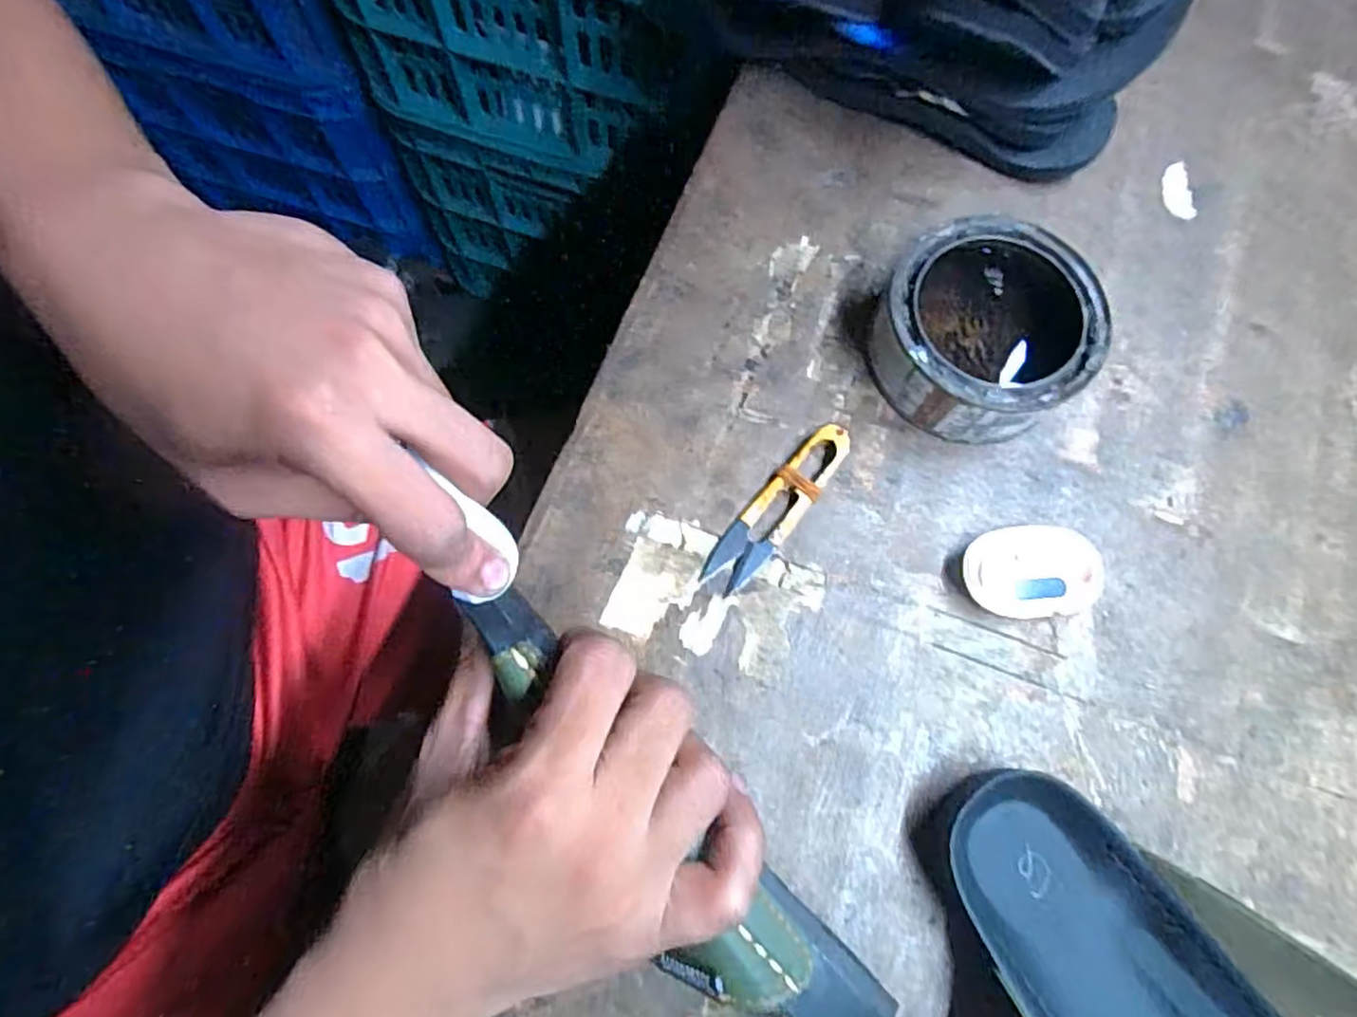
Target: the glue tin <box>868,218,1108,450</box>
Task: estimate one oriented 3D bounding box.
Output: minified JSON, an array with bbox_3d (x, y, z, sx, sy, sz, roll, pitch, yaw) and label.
[{"bbox_3d":[0.154,-0.089,0.340,0.098,0.044,0.103,0,73,-1],"label":"glue tin"}]

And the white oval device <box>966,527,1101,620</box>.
[{"bbox_3d":[0.167,0.031,0.320,0.064,0.018,0.042,1,73,-1],"label":"white oval device"}]

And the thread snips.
[{"bbox_3d":[0.049,-0.001,0.329,0.024,0.011,0.098,40,76,10],"label":"thread snips"}]

